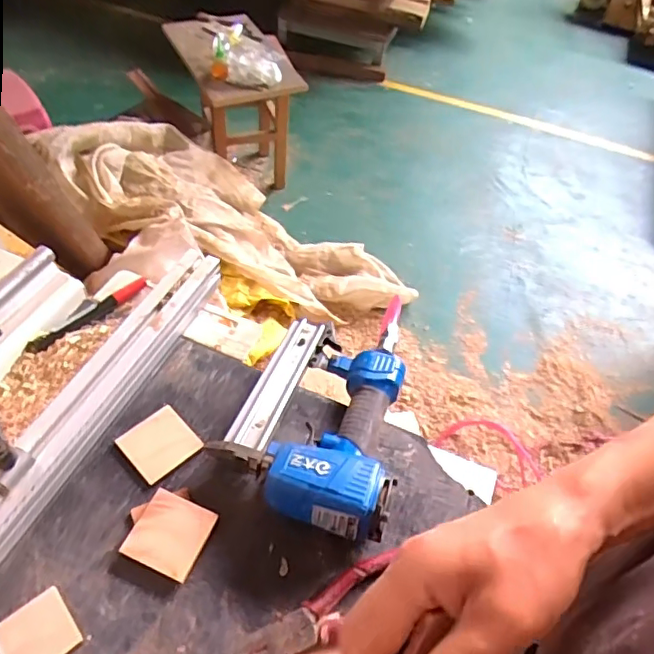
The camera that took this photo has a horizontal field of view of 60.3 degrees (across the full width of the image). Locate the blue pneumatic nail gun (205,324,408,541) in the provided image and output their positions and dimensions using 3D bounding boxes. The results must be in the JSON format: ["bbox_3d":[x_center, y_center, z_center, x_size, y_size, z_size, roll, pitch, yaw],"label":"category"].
[{"bbox_3d":[-0.002,0.076,0.557,0.159,0.061,0.236,16,50,7],"label":"blue pneumatic nail gun"}]

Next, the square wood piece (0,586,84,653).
[{"bbox_3d":[-0.222,0.236,0.432,0.052,0.006,0.049,-32,60,-29],"label":"square wood piece"}]

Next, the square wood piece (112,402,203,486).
[{"bbox_3d":[-0.160,0.110,0.539,0.056,0.011,0.060,39,56,24],"label":"square wood piece"}]

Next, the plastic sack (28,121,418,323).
[{"bbox_3d":[-0.252,-0.295,1.645,1.093,0.167,0.437,24,44,-25],"label":"plastic sack"}]

